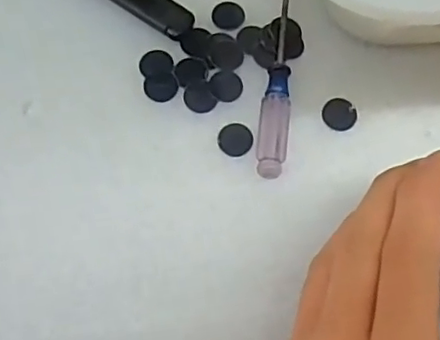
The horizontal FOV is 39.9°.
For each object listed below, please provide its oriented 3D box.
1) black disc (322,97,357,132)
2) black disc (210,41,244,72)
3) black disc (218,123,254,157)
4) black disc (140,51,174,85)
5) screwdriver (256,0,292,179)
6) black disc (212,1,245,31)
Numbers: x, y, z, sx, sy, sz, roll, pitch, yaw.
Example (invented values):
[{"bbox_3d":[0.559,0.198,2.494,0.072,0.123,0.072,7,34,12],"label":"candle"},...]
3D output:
[{"bbox_3d":[0.053,-0.025,0.268,0.015,0.004,0.015,0,73,0],"label":"black disc"},{"bbox_3d":[0.003,-0.052,0.276,0.015,0.004,0.015,0,73,0],"label":"black disc"},{"bbox_3d":[0.007,-0.014,0.264,0.014,0.004,0.015,0,73,0],"label":"black disc"},{"bbox_3d":[-0.029,-0.047,0.276,0.015,0.004,0.016,0,71,0],"label":"black disc"},{"bbox_3d":[0.026,-0.046,0.271,0.013,0.009,0.103,5,73,1],"label":"screwdriver"},{"bbox_3d":[0.004,-0.073,0.284,0.015,0.004,0.016,0,73,0],"label":"black disc"}]

